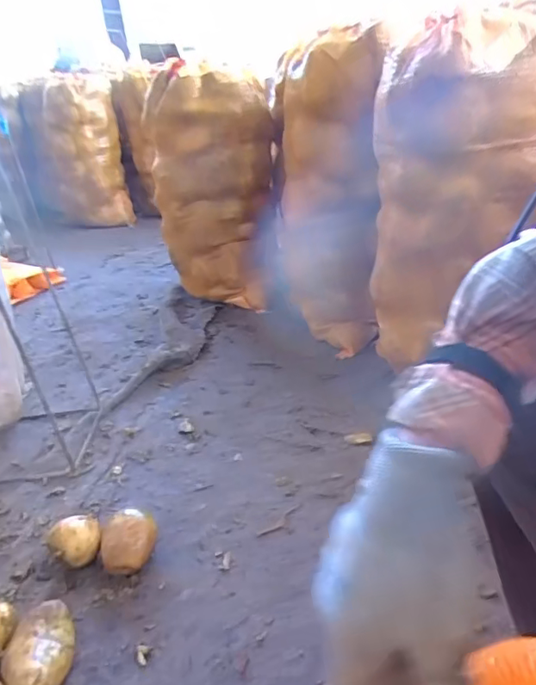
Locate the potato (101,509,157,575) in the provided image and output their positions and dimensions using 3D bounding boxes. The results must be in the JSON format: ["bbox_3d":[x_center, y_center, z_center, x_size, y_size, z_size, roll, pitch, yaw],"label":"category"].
[{"bbox_3d":[-0.175,0.260,0.678,0.065,0.053,0.081,-12,29,-12],"label":"potato"}]

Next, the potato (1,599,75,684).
[{"bbox_3d":[-0.240,0.332,0.560,0.066,0.044,0.102,-12,28,-13],"label":"potato"}]

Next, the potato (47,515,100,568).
[{"bbox_3d":[-0.247,0.261,0.687,0.056,0.057,0.067,-23,33,-29],"label":"potato"}]

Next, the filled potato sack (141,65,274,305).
[{"bbox_3d":[-0.138,-0.406,1.431,0.318,0.599,0.259,-7,27,-4],"label":"filled potato sack"}]

